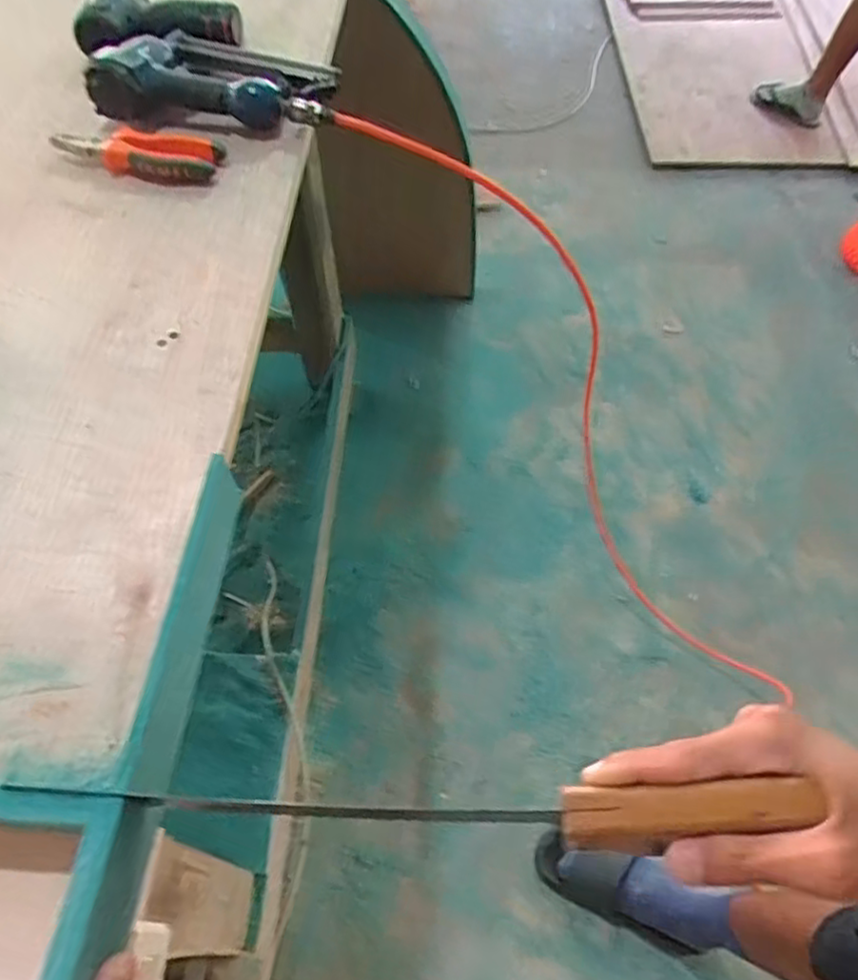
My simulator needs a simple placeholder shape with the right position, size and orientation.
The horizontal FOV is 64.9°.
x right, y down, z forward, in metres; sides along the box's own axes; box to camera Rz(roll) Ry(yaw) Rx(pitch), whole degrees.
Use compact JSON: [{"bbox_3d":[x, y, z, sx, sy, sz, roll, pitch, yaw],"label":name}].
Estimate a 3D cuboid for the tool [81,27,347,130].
[{"bbox_3d":[-0.228,-0.456,0.750,0.247,0.059,0.143,6,55,2],"label":"tool"}]

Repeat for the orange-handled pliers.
[{"bbox_3d":[-0.298,-0.346,0.687,0.168,0.030,0.061,11,55,5],"label":"orange-handled pliers"}]

